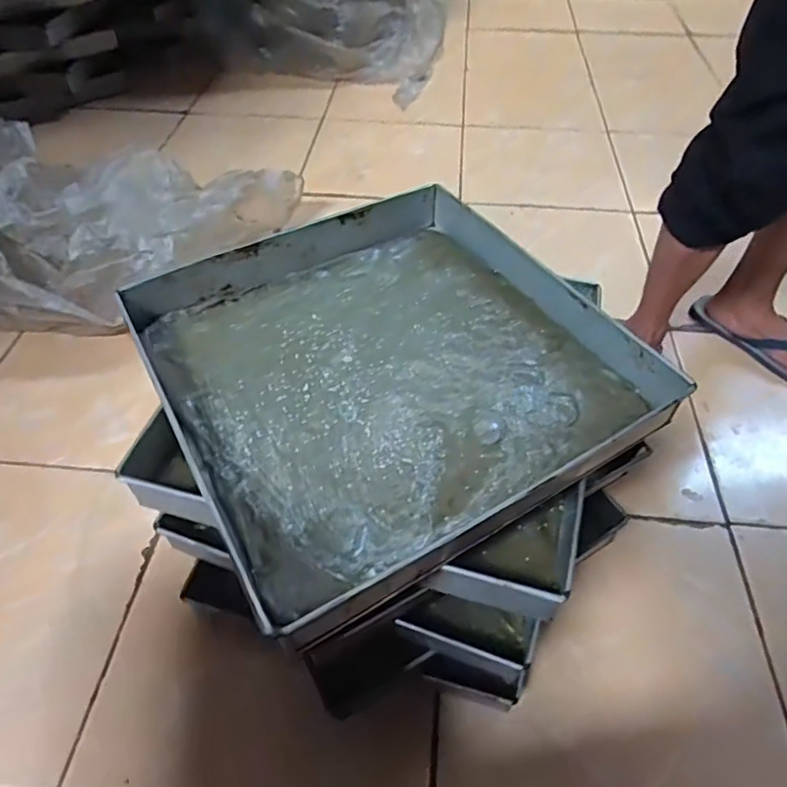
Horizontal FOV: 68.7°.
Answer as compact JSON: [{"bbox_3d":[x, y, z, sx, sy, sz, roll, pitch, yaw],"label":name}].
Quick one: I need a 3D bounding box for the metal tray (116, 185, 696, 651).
[{"bbox_3d":[-0.013,-0.035,0.575,0.433,0.065,0.424,-25,54,-18],"label":"metal tray"}]

